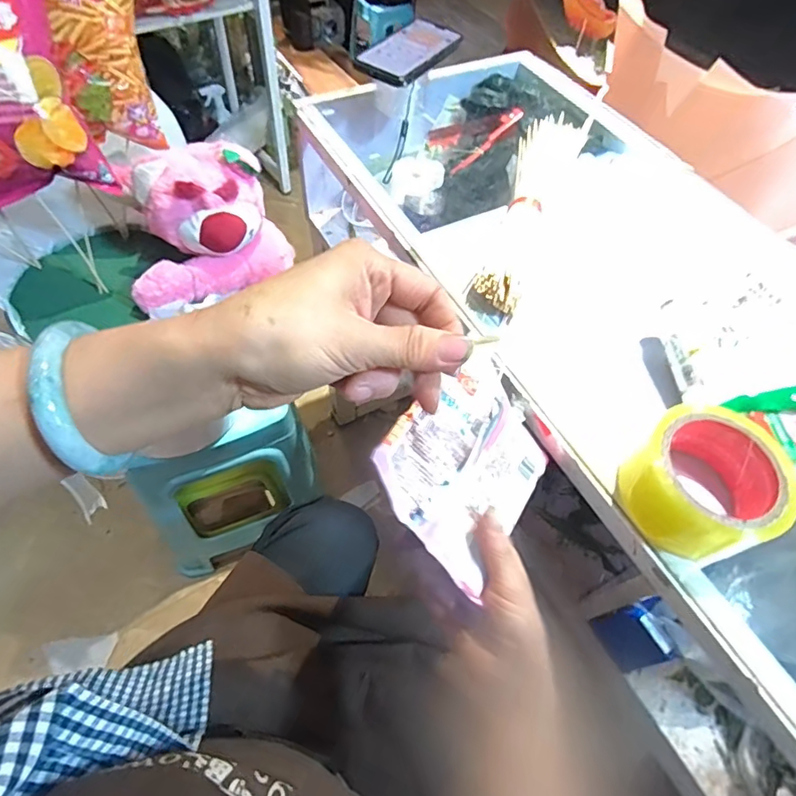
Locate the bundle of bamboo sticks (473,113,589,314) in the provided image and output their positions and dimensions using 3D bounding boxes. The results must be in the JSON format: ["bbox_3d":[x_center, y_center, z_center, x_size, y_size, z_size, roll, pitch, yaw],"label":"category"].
[{"bbox_3d":[0.146,-0.215,0.549,0.070,0.049,0.342,20,59,8],"label":"bundle of bamboo sticks"}]

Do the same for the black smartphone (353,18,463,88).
[{"bbox_3d":[0.016,-0.431,0.612,0.073,0.012,0.163,26,60,12],"label":"black smartphone"}]

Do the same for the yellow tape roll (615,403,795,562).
[{"bbox_3d":[0.221,0.062,0.361,0.096,0.058,0.095,2,58,-3],"label":"yellow tape roll"}]

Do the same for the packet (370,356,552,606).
[{"bbox_3d":[0.056,0.037,0.355,0.116,0.018,0.169,51,45,-11],"label":"packet"}]

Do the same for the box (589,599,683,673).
[{"bbox_3d":[0.216,0.209,0.440,0.033,0.078,0.046,-23,62,-17],"label":"box"}]

